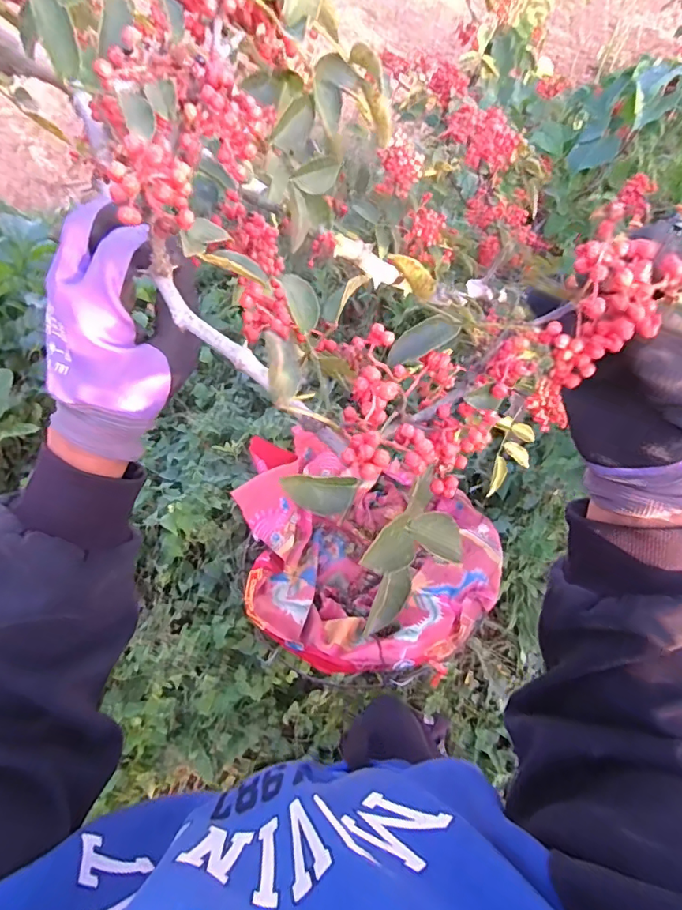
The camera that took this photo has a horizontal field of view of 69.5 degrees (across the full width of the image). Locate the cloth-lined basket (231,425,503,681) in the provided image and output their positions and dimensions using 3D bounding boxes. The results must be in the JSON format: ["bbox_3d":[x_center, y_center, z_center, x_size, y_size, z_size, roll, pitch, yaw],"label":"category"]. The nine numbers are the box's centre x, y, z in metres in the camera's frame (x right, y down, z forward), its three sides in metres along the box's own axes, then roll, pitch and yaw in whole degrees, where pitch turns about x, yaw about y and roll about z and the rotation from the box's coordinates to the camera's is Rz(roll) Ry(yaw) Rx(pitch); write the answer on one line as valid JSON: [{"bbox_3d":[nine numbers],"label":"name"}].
[{"bbox_3d":[0.063,0.237,1.290,0.656,0.241,0.633,3,59,-2],"label":"cloth-lined basket"}]

